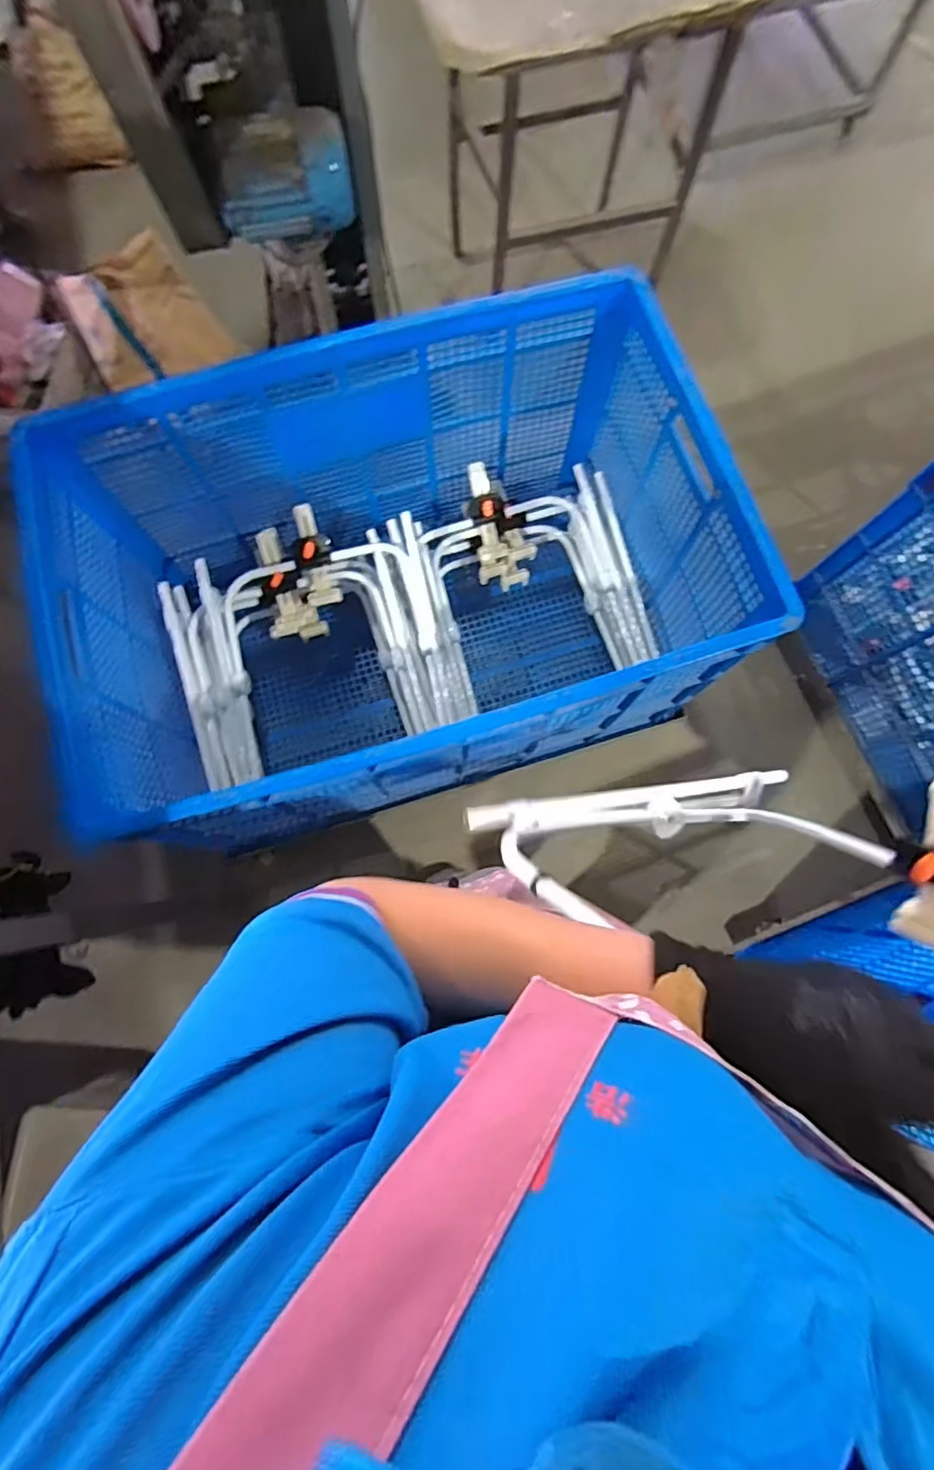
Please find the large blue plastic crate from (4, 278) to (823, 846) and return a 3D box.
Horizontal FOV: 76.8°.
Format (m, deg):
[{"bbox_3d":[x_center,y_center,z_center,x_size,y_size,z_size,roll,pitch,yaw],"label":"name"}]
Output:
[{"bbox_3d":[-0.110,-0.269,1.165,1.058,0.585,0.714,-17,78,-4],"label":"large blue plastic crate"}]

